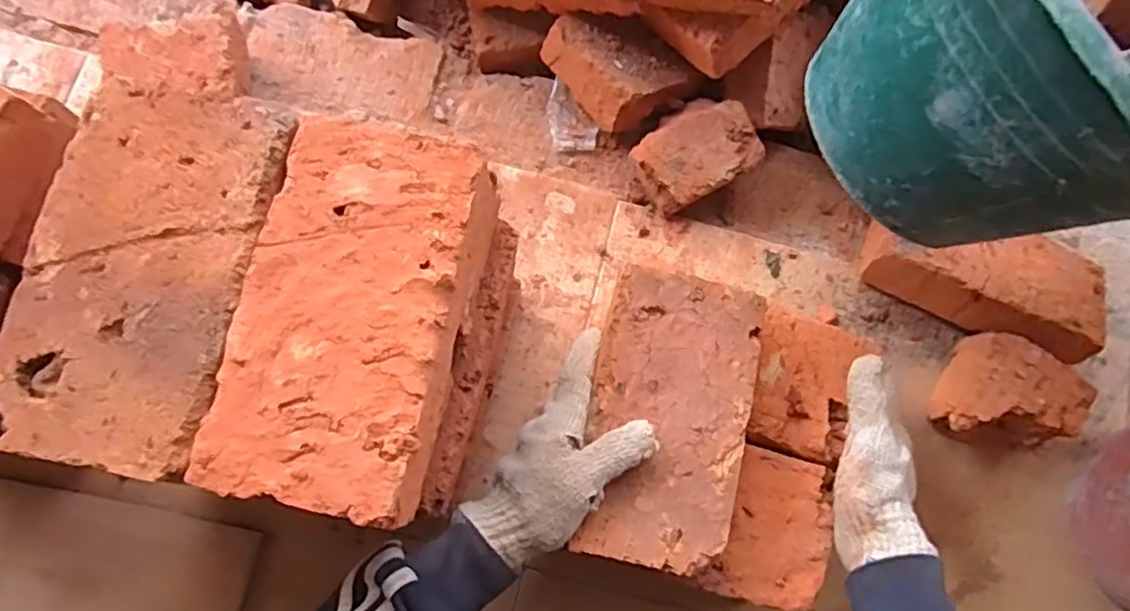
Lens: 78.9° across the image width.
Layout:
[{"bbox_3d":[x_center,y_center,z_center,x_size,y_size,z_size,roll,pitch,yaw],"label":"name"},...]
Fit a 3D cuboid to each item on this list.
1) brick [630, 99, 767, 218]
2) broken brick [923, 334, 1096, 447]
[{"bbox_3d":[0.118,-0.138,0.620,0.105,0.051,0.081,-32,82,-6],"label":"brick"},{"bbox_3d":[0.379,0.080,0.584,0.104,0.048,0.092,24,78,1],"label":"broken brick"}]

